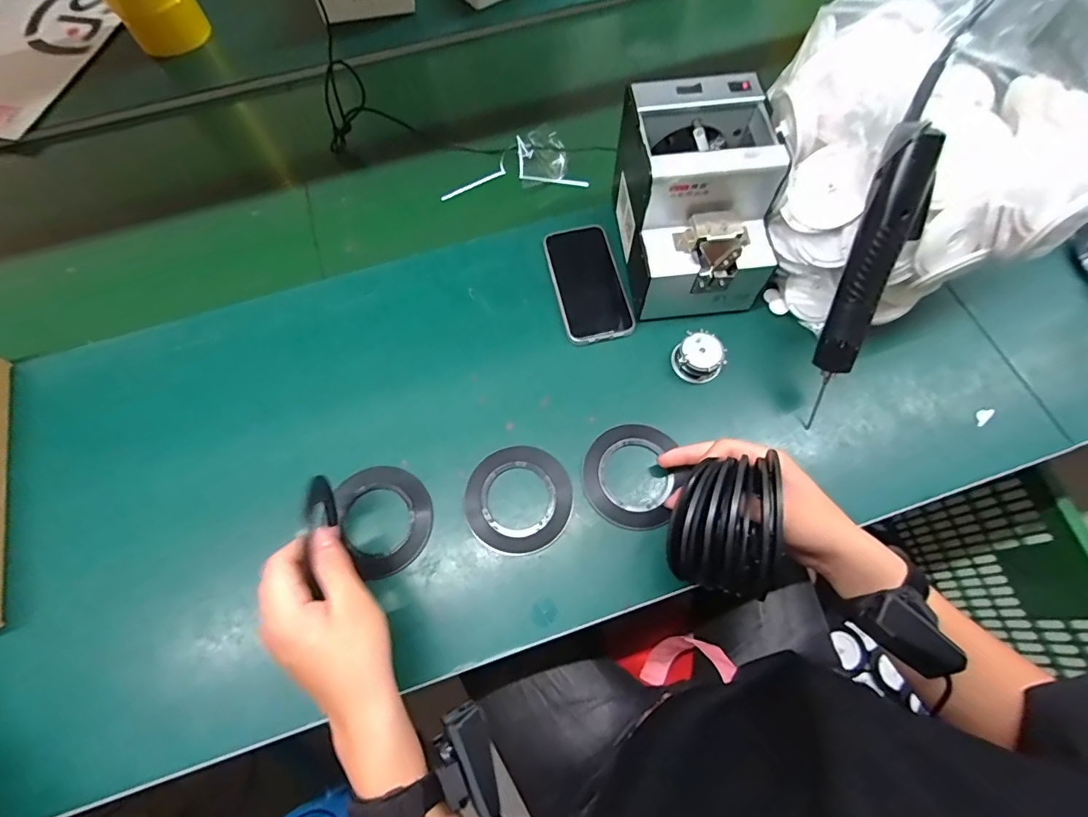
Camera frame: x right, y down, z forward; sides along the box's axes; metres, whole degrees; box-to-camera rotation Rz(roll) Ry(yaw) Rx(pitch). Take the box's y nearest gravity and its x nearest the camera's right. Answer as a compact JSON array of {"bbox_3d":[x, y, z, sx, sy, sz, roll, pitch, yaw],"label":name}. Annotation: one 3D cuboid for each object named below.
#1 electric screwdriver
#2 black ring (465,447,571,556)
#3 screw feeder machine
[{"bbox_3d":[0.277,-0.101,0.426,0.044,0.258,0.035,10,25,6],"label":"electric screwdriver"},{"bbox_3d":[-0.024,0.085,0.459,0.099,0.004,0.099,-1,67,2],"label":"black ring"},{"bbox_3d":[0.153,-0.205,0.494,0.131,0.150,0.176,-6,67,0],"label":"screw feeder machine"}]

